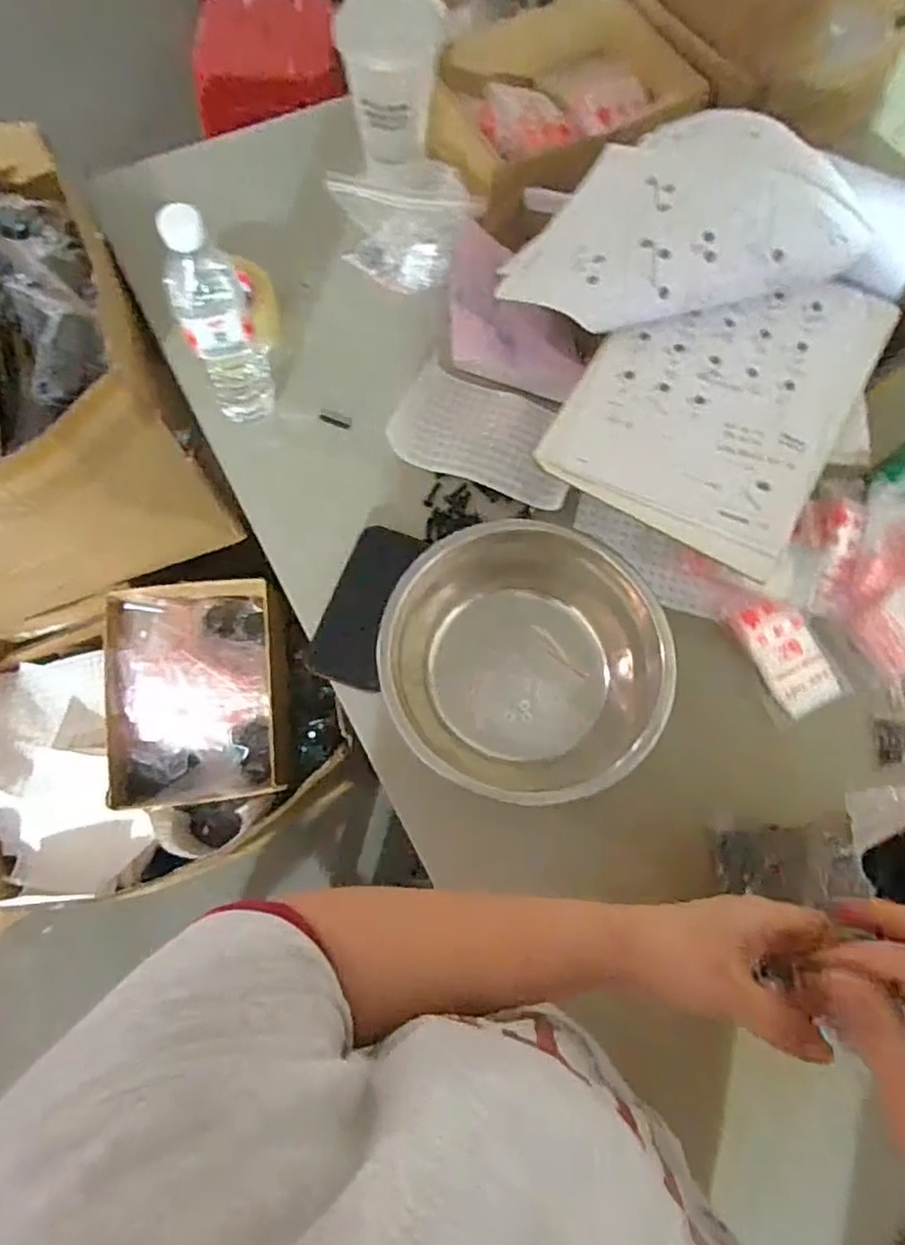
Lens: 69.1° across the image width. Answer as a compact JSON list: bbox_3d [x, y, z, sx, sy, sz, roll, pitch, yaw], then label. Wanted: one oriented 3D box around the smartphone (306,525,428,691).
[{"bbox_3d":[-0.084,-0.020,0.646,0.069,0.014,0.164,14,71,3],"label":"smartphone"}]

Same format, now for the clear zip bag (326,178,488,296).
[{"bbox_3d":[-0.056,-0.459,0.773,0.174,0.086,0.148,7,71,1],"label":"clear zip bag"}]

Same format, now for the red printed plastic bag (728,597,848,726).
[{"bbox_3d":[0.328,0.031,0.636,0.084,0.011,0.114,-18,72,-8],"label":"red printed plastic bag"}]

